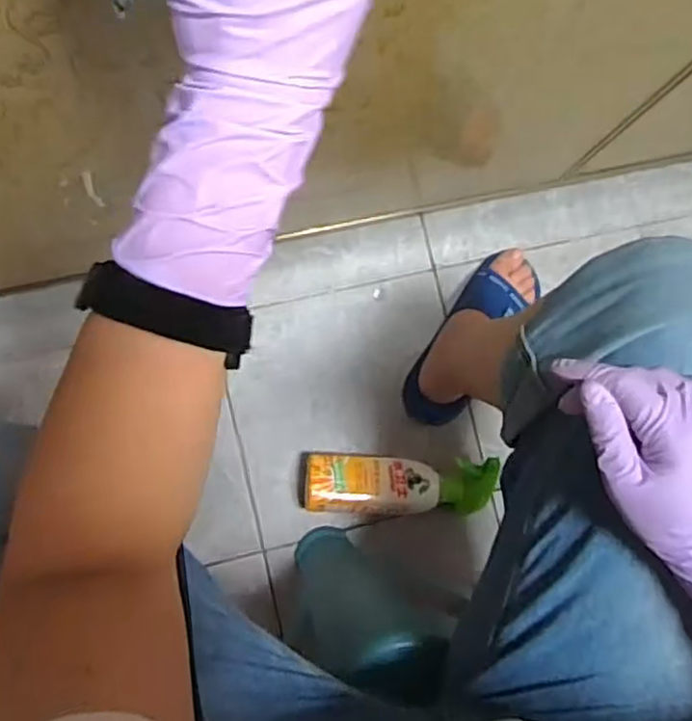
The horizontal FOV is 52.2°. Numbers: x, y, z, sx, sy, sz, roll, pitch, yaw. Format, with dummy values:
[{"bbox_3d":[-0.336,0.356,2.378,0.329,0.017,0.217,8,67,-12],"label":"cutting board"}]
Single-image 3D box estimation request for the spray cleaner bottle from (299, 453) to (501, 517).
[{"bbox_3d":[0.067,0.153,0.876,0.240,0.077,0.068,3,84,-7],"label":"spray cleaner bottle"}]

